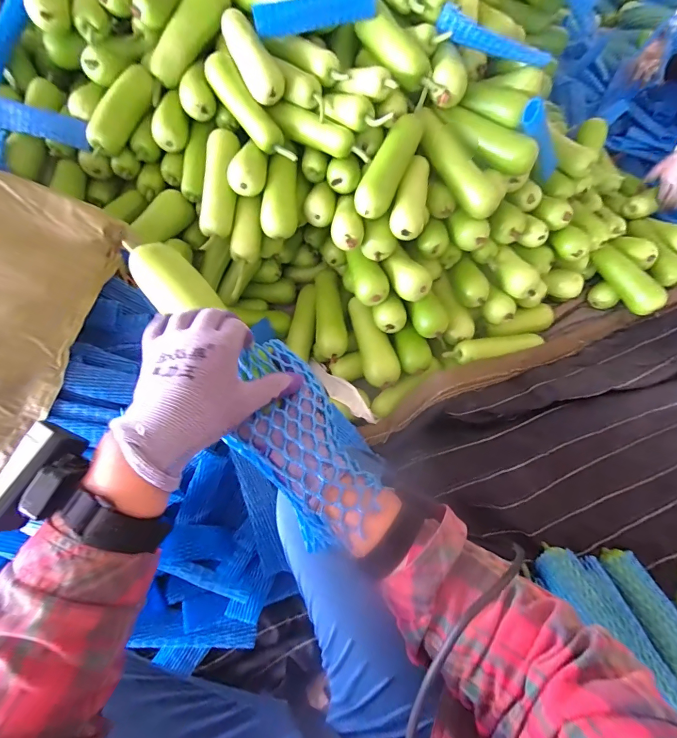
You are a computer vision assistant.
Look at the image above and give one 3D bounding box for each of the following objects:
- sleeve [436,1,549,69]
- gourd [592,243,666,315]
[{"bbox_3d":[0.320,-0.676,0.766,0.242,0.046,0.034,17,65,-6],"label":"sleeve"},{"bbox_3d":[0.700,-0.215,0.909,0.063,0.064,0.198,-20,66,-9],"label":"gourd"}]

